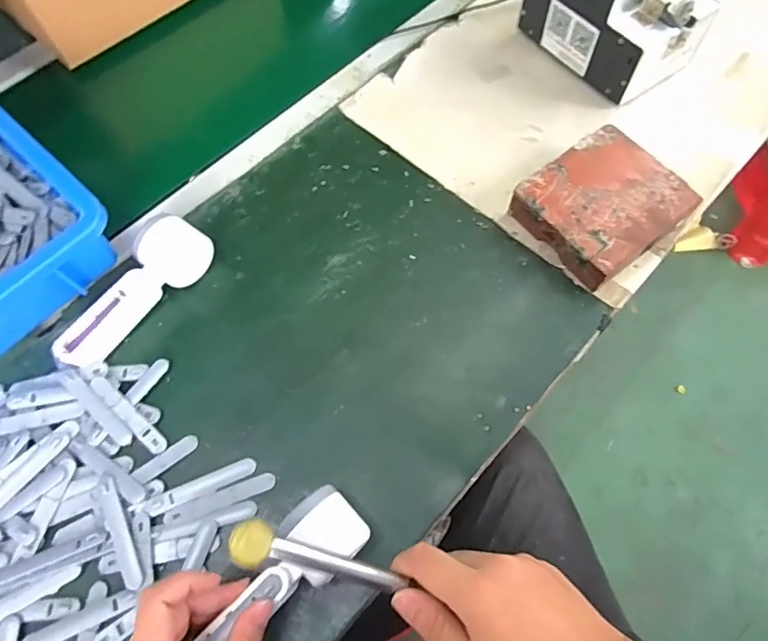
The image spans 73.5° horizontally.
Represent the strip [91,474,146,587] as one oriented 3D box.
[{"bbox_3d":[-0.226,0.180,0.438,0.022,0.004,0.094,-27,74,-9],"label":"strip"}]

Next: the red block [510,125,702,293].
[{"bbox_3d":[0.228,-0.120,0.543,0.147,0.044,0.134,-37,69,-14],"label":"red block"}]

